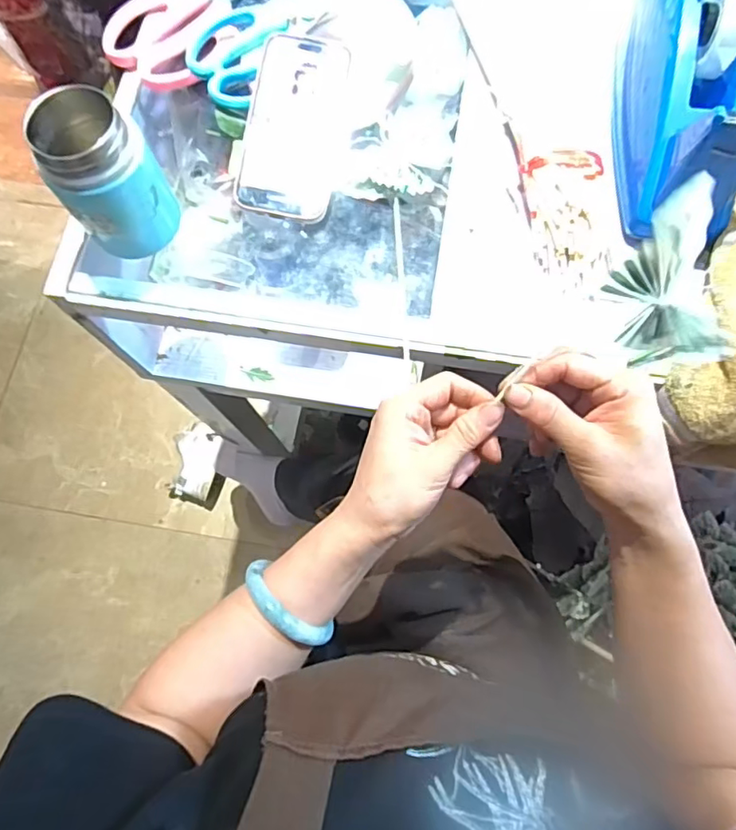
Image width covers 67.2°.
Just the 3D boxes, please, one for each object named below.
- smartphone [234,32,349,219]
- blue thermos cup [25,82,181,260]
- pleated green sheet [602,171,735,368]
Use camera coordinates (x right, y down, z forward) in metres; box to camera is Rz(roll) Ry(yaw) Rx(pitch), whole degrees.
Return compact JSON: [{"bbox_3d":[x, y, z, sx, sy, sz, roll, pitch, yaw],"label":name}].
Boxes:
[{"bbox_3d":[-0.058,-0.228,0.438,0.070,0.005,0.144,10,88,-7],"label":"smartphone"},{"bbox_3d":[-0.185,-0.168,0.394,0.066,0.104,0.063,0,73,1],"label":"blue thermos cup"},{"bbox_3d":[0.165,-0.066,0.301,0.061,0.009,0.100,-26,114,1],"label":"pleated green sheet"}]

